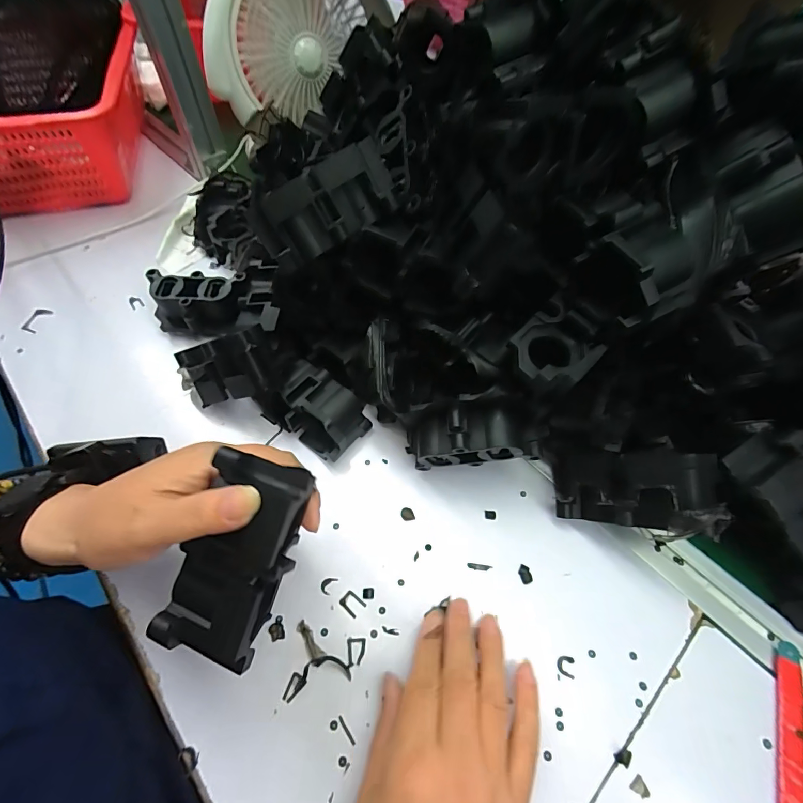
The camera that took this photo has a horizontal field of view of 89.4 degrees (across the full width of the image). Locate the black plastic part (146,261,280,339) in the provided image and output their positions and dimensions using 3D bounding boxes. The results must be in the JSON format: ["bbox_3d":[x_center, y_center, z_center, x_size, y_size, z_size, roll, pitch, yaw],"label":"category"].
[{"bbox_3d":[-0.183,-0.090,0.404,0.125,0.055,0.066,-5,56,-4],"label":"black plastic part"}]

